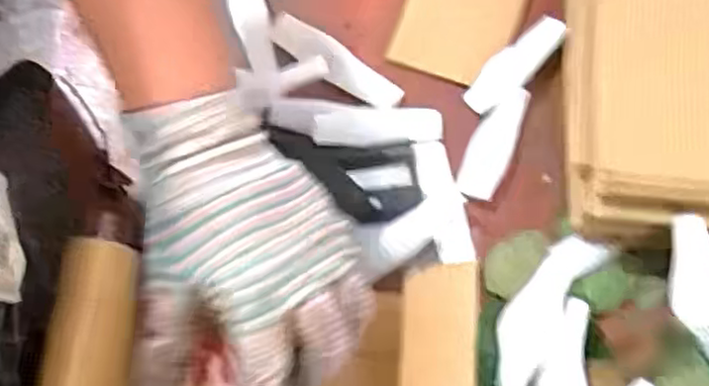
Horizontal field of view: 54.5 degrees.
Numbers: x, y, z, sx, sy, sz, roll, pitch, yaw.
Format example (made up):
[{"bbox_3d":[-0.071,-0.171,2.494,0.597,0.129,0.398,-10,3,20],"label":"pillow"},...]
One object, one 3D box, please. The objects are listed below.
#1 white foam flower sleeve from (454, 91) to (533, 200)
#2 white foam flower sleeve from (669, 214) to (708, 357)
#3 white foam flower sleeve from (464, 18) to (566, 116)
[{"bbox_3d":[0.094,-0.034,0.461,0.026,0.017,0.079,25,79,6],"label":"white foam flower sleeve"},{"bbox_3d":[0.195,0.052,0.382,0.034,0.020,0.080,-15,78,-3],"label":"white foam flower sleeve"},{"bbox_3d":[0.109,-0.087,0.471,0.082,0.020,0.028,-42,80,-8],"label":"white foam flower sleeve"}]

